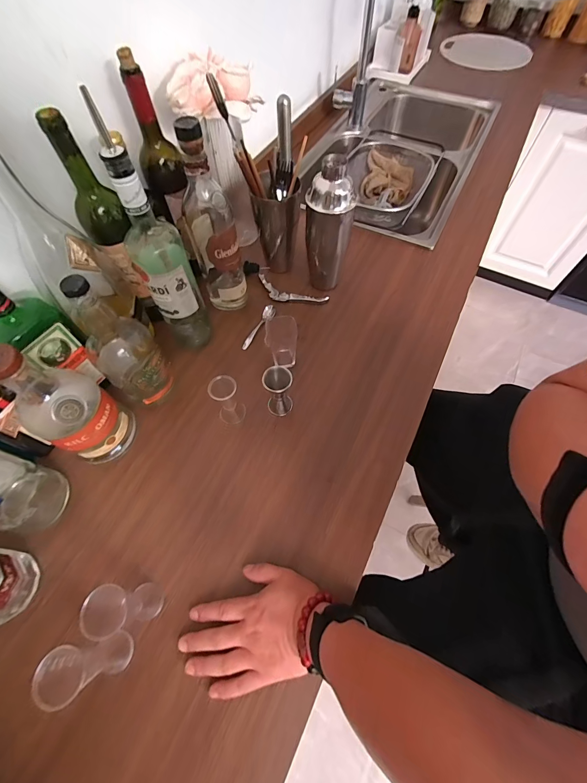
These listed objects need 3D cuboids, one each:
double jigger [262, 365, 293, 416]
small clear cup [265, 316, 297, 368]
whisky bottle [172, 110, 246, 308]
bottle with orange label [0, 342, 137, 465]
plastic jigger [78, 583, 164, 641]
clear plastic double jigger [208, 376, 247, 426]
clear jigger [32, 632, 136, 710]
[{"bbox_3d":[-0.023,0.001,0.505,0.042,0.092,0.039,0,62,-1],"label":"double jigger"},{"bbox_3d":[-0.019,-0.079,0.544,0.049,0.089,0.046,0,62,0],"label":"small clear cup"},{"bbox_3d":[-0.130,-0.263,0.525,0.074,0.289,0.079,-11,63,-6],"label":"whisky bottle"},{"bbox_3d":[-0.304,0.016,0.427,0.107,0.214,0.093,22,64,11],"label":"bottle with orange label"},{"bbox_3d":[-0.189,0.241,0.365,0.041,0.110,0.043,-17,64,-9],"label":"plastic jigger"},{"bbox_3d":[-0.101,0.014,0.500,0.041,0.086,0.039,0,62,0],"label":"clear plastic double jigger"},{"bbox_3d":[-0.216,0.285,0.341,0.044,0.099,0.043,0,62,0],"label":"clear jigger"}]

